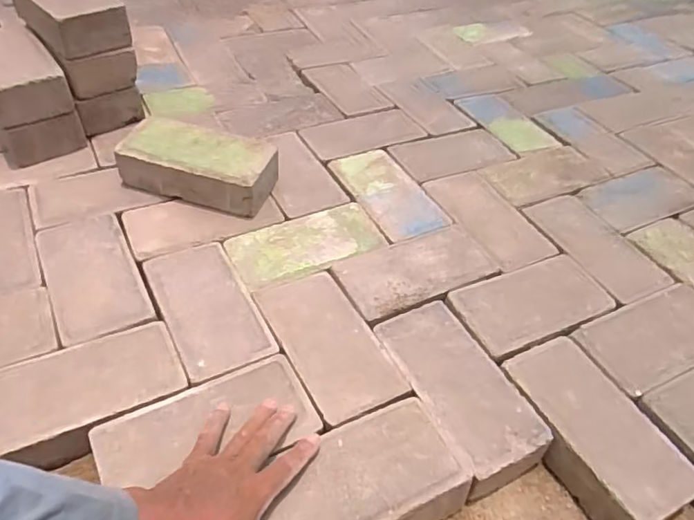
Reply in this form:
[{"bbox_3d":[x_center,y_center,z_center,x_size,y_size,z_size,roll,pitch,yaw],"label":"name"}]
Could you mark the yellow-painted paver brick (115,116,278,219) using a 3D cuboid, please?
[{"bbox_3d":[-0.214,-0.139,0.808,0.213,0.069,0.107,14,46,9],"label":"yellow-painted paver brick"}]

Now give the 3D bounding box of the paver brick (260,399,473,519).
[{"bbox_3d":[0.014,0.224,0.544,0.188,0.065,0.112,-16,49,-20],"label":"paver brick"}]

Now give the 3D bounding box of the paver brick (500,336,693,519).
[{"bbox_3d":[0.264,0.193,0.612,0.115,0.070,0.208,-18,50,-22],"label":"paver brick"}]

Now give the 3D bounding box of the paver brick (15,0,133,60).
[{"bbox_3d":[-0.433,-0.389,0.849,0.120,0.065,0.203,-27,53,-28],"label":"paver brick"}]

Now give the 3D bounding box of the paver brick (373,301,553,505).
[{"bbox_3d":[0.121,0.153,0.637,0.109,0.064,0.208,-17,49,-21],"label":"paver brick"}]

